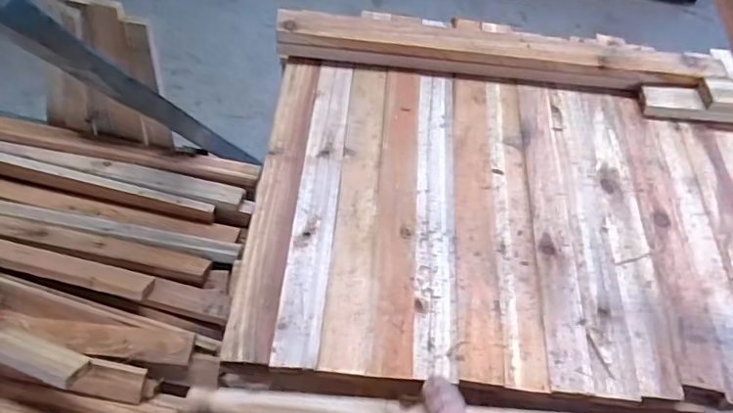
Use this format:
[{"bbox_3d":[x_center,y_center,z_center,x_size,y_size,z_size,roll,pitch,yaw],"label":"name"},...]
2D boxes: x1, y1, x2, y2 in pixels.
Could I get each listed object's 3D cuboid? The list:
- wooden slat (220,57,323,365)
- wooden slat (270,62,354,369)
[{"bbox_3d":[-0.092,-0.021,0.583,0.044,0.015,0.371,6,53,-2],"label":"wooden slat"},{"bbox_3d":[-0.049,-0.020,0.585,0.042,0.017,0.375,6,53,-2],"label":"wooden slat"}]

